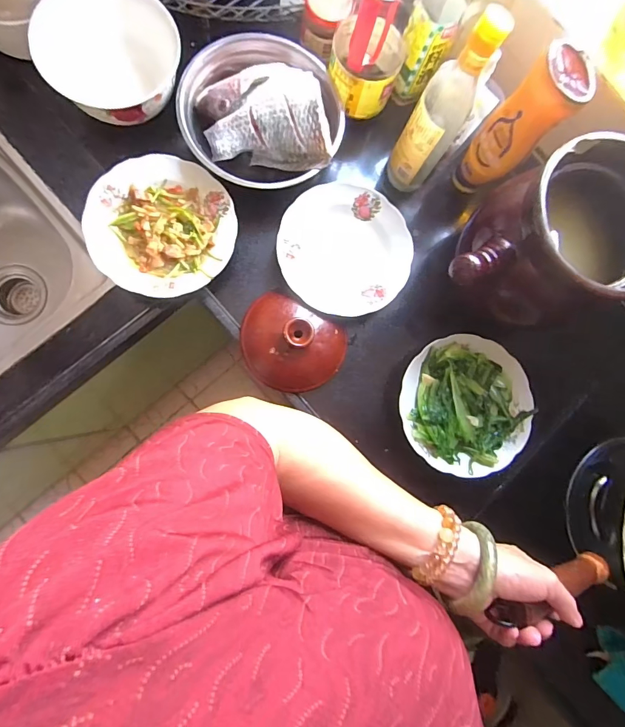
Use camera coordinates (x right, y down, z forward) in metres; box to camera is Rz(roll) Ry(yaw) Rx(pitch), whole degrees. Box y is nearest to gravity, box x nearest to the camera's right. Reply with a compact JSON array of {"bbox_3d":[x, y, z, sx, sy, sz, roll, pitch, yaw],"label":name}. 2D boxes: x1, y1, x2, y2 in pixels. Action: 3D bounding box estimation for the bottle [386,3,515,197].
[{"bbox_3d":[0.167,-0.322,0.512,0.061,0.260,0.077,30,83,-3],"label":"bottle"}]

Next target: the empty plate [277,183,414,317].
[{"bbox_3d":[0.048,-0.166,0.587,0.191,0.033,0.191,1,85,-6],"label":"empty plate"}]

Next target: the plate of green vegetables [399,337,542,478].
[{"bbox_3d":[0.224,0.061,0.582,0.192,0.045,0.191,1,85,-6],"label":"plate of green vegetables"}]

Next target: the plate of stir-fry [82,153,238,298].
[{"bbox_3d":[-0.206,-0.191,0.554,0.188,0.032,0.197,1,85,-6],"label":"plate of stir-fry"}]

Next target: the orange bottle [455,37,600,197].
[{"bbox_3d":[0.273,-0.311,0.542,0.074,0.220,0.059,43,82,-1],"label":"orange bottle"}]

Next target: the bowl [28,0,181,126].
[{"bbox_3d":[-0.269,-0.416,0.539,0.173,0.068,0.170,1,85,-6],"label":"bowl"}]

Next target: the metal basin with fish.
[{"bbox_3d":[-0.069,-0.371,0.562,0.217,0.082,0.213,1,85,-6],"label":"metal basin with fish"}]

